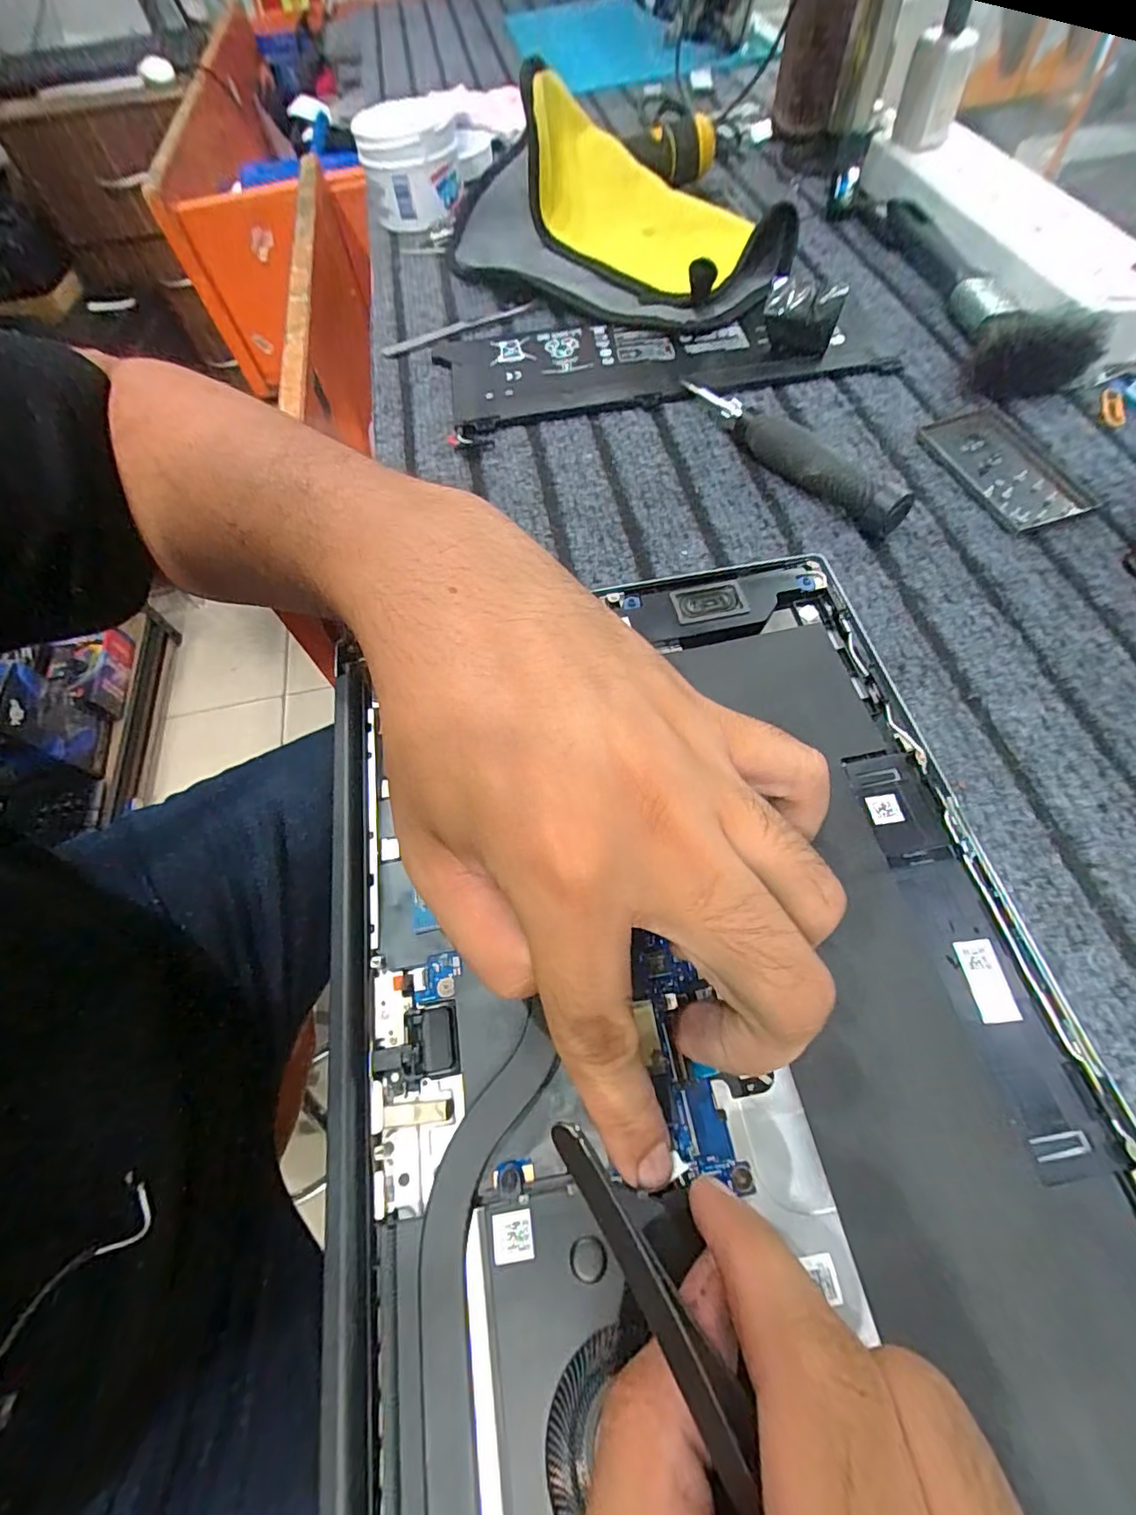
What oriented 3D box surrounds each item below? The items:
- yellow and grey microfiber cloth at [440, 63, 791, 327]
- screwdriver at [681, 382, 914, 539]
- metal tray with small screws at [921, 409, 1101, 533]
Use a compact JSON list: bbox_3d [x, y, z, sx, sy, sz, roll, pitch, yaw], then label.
[{"bbox_3d":[0.029,-0.361,0.358,0.229,0.065,0.130,37,71,20],"label":"yellow and grey microfiber cloth"},{"bbox_3d":[0.108,-0.157,0.276,0.018,0.021,0.137,-31,65,-12],"label":"screwdriver"},{"bbox_3d":[0.214,-0.143,0.272,0.044,0.004,0.080,-18,63,-5],"label":"metal tray with small screws"}]

